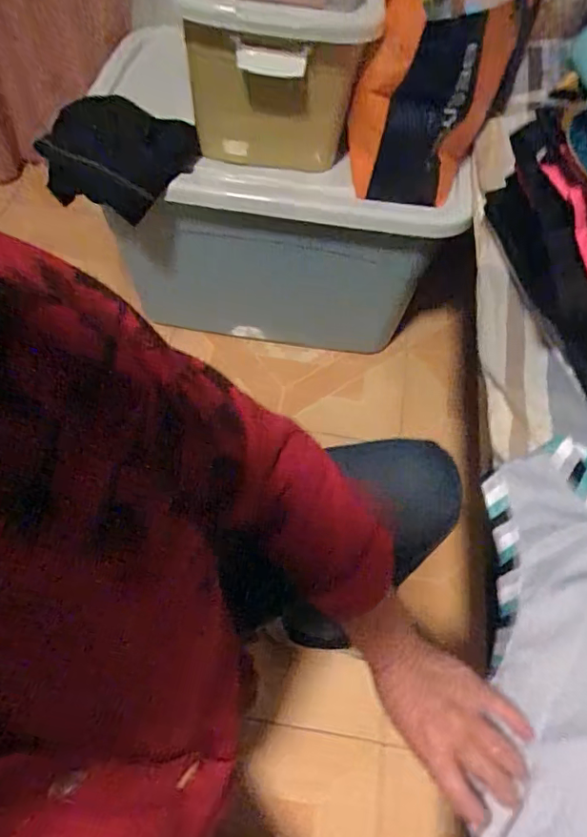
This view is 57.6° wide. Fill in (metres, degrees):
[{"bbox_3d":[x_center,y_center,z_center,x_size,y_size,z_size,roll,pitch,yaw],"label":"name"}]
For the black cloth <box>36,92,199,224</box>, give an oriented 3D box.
[{"bbox_3d":[-0.259,-0.396,0.824,0.215,0.096,0.166,16,59,4],"label":"black cloth"}]

